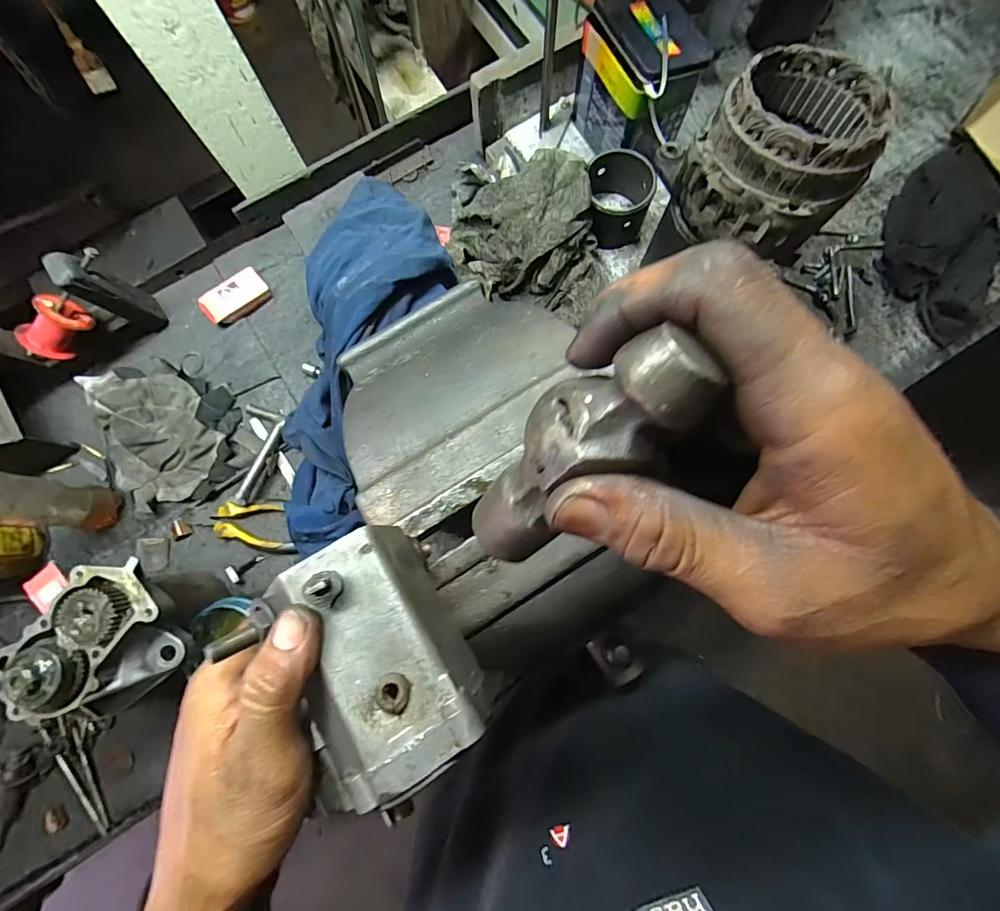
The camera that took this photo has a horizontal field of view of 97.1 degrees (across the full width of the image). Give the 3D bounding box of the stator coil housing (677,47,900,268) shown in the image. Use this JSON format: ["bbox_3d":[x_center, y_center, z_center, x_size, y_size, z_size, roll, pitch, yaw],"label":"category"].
[{"bbox_3d":[0.232,-0.250,0.364,0.125,0.094,0.129,36,82,8],"label":"stator coil housing"}]

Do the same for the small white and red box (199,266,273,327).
[{"bbox_3d":[-0.358,-0.213,0.602,0.086,0.032,0.038,-39,81,-6],"label":"small white and red box"}]

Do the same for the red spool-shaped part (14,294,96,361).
[{"bbox_3d":[-0.526,-0.149,0.520,0.076,0.054,0.047,-34,65,17],"label":"red spool-shaped part"}]

